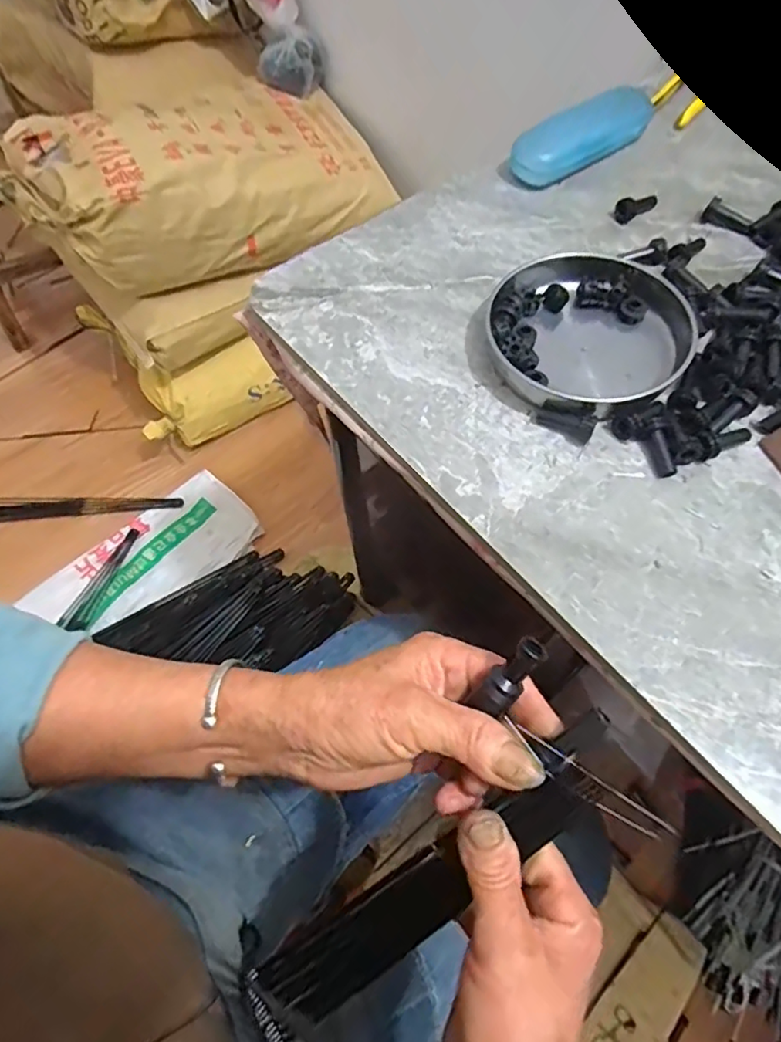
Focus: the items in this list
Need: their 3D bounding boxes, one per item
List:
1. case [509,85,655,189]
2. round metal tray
[{"bbox_3d":[0.179,-0.355,0.530,0.152,0.047,0.048,-38,66,-19],"label":"case"},{"bbox_3d":[0.143,-0.139,0.422,0.140,0.025,0.148,-1,60,1],"label":"round metal tray"}]

